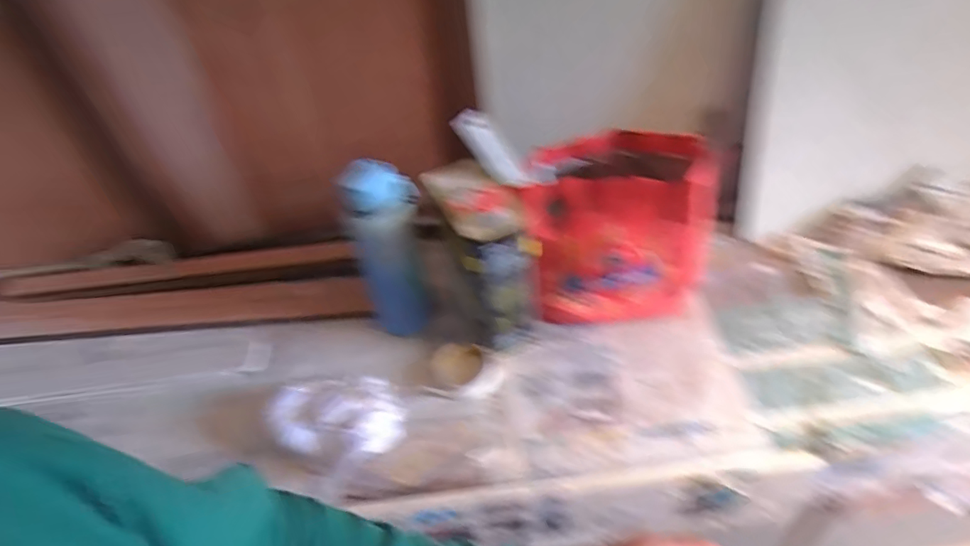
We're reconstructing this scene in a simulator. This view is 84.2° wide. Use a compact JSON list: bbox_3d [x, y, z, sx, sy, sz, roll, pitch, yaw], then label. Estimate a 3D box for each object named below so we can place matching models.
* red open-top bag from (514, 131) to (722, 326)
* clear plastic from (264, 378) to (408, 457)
[{"bbox_3d":[0.192,-0.059,0.825,0.259,0.252,0.155,-11,44,-3],"label":"red open-top bag"},{"bbox_3d":[-0.216,0.210,0.763,0.198,0.051,0.151,-7,44,0],"label":"clear plastic"}]

